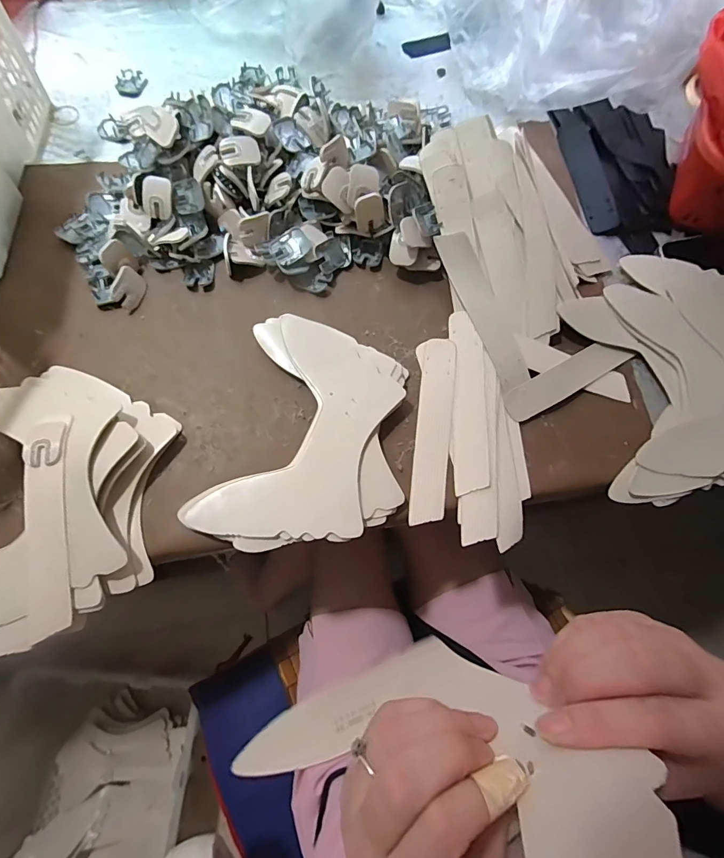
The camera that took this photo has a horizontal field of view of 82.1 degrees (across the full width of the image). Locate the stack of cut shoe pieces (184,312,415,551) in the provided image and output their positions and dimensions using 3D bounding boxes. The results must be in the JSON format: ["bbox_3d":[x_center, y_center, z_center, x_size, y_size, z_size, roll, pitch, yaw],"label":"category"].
[{"bbox_3d":[-0.046,0.001,0.386,0.168,0.024,0.215,9,72,1],"label":"stack of cut shoe pieces"}]

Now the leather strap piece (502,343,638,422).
[{"bbox_3d":[0.212,-0.053,0.427,0.155,0.008,0.034,-28,83,-16],"label":"leather strap piece"}]

